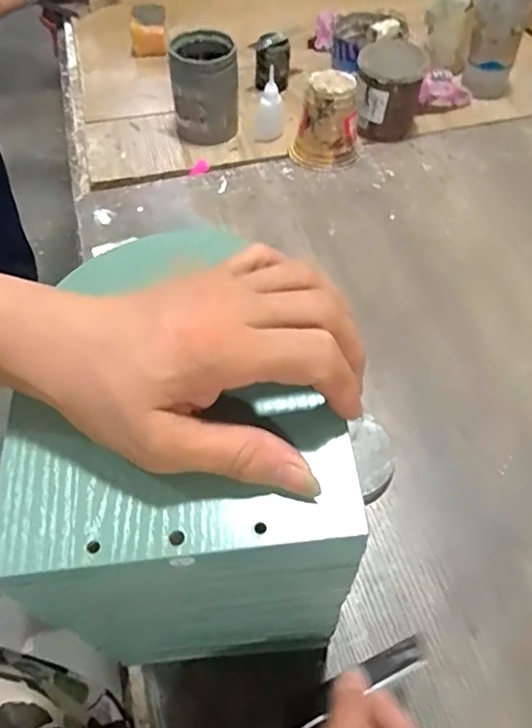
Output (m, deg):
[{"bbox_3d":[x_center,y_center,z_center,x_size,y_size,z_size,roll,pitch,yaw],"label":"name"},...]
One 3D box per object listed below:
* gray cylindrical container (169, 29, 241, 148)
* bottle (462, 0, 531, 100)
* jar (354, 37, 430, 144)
[{"bbox_3d":[-0.077,-0.351,0.734,0.083,0.112,0.086,0,56,0],"label":"gray cylindrical container"},{"bbox_3d":[0.322,-0.482,0.765,0.080,0.216,0.079,18,58,12],"label":"bottle"},{"bbox_3d":[0.158,-0.355,0.740,0.085,0.096,0.079,9,56,7],"label":"jar"}]

